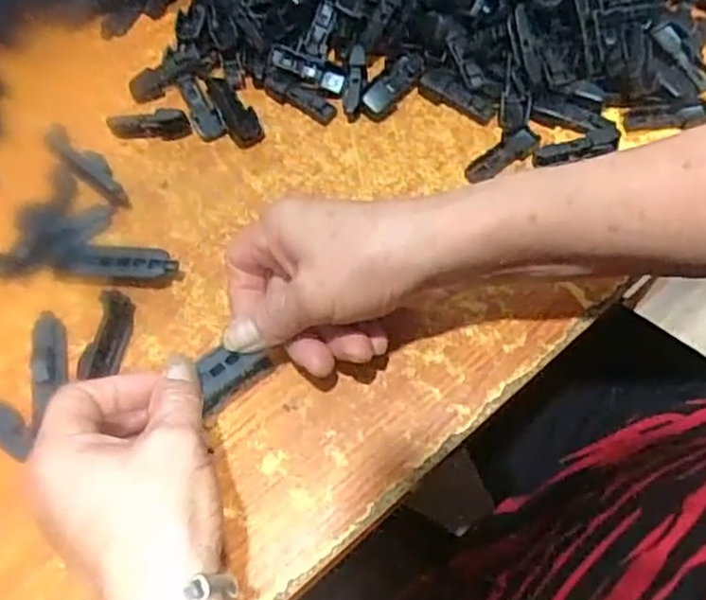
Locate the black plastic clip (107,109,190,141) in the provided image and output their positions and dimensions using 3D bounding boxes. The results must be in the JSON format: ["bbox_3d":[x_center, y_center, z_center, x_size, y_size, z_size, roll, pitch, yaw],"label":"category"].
[{"bbox_3d":[-0.128,-0.110,0.435,0.050,0.018,0.010,-3,65,2],"label":"black plastic clip"}]

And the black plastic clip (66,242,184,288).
[{"bbox_3d":[-0.128,-0.019,0.396,0.060,0.017,0.019,2,65,4],"label":"black plastic clip"}]

